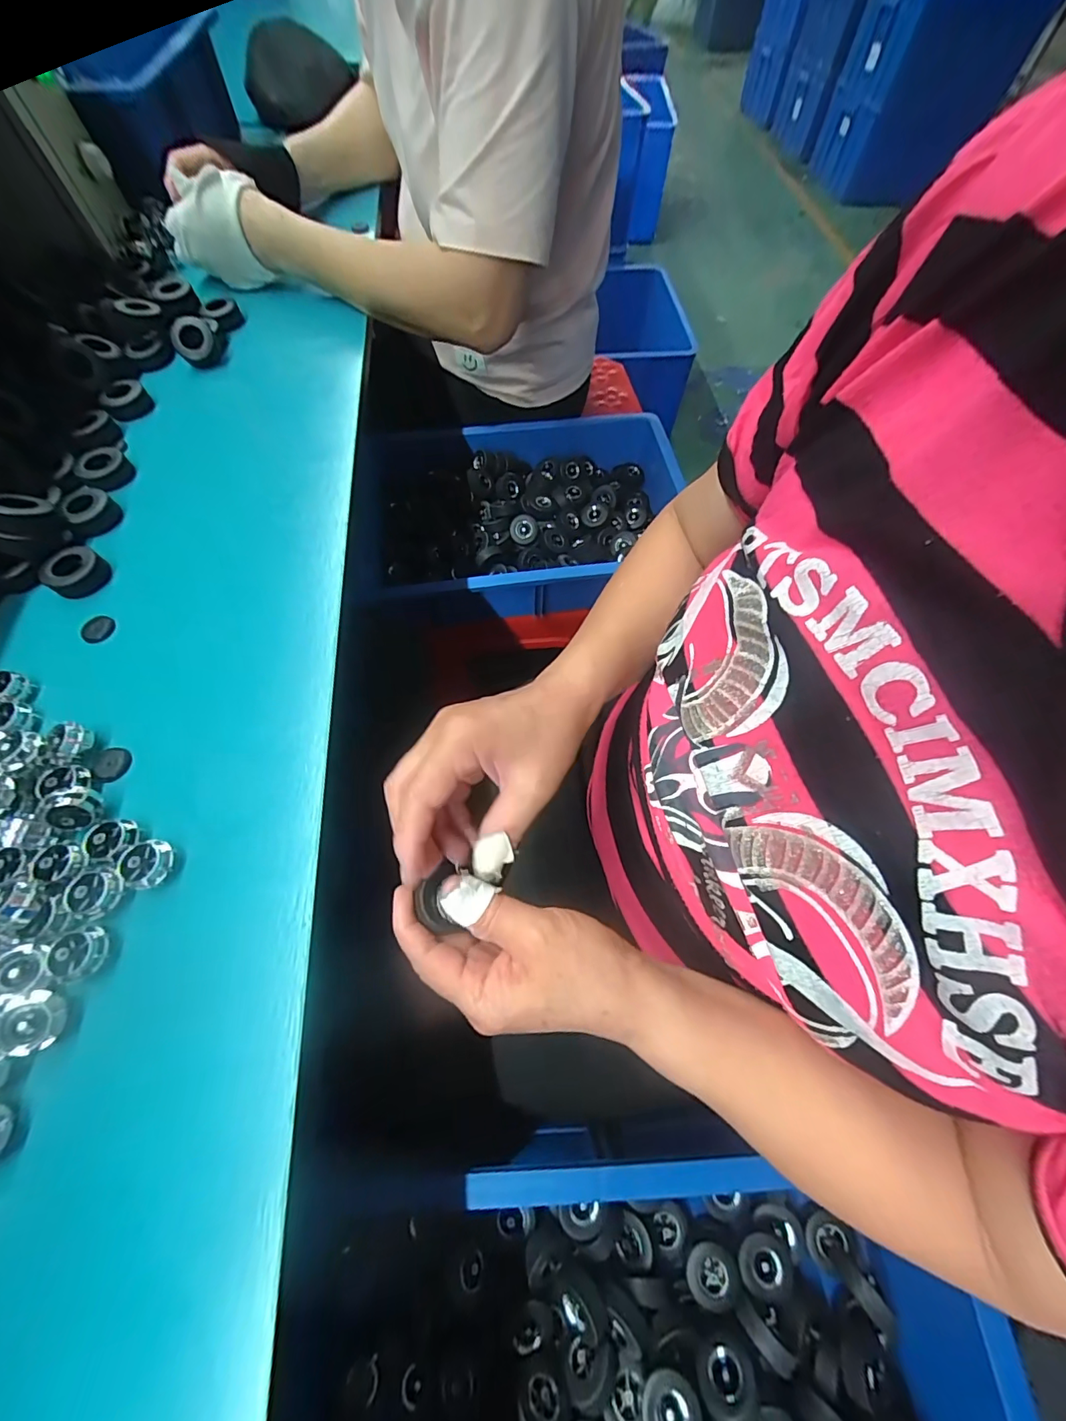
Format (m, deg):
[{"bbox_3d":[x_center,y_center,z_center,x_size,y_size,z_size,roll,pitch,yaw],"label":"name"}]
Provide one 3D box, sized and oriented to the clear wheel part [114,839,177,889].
[{"bbox_3d":[-0.206,0.082,0.256,0.026,0.017,0.024,-1,65,3],"label":"clear wheel part"}]

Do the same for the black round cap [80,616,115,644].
[{"bbox_3d":[-0.309,-0.058,0.338,0.020,0.006,0.021,-1,65,3],"label":"black round cap"}]

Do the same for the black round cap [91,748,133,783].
[{"bbox_3d":[-0.257,0.033,0.290,0.023,0.004,0.021,-1,65,3],"label":"black round cap"}]

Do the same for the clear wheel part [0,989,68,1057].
[{"bbox_3d":[-0.235,0.147,0.225,0.023,0.015,0.025,-9,65,0],"label":"clear wheel part"}]

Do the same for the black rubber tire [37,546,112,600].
[{"bbox_3d":[-0.338,-0.102,0.351,0.036,0.019,0.037,-1,65,3],"label":"black rubber tire"}]

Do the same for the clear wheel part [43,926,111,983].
[{"bbox_3d":[-0.224,0.121,0.236,0.022,0.015,0.025,0,65,4],"label":"clear wheel part"}]

